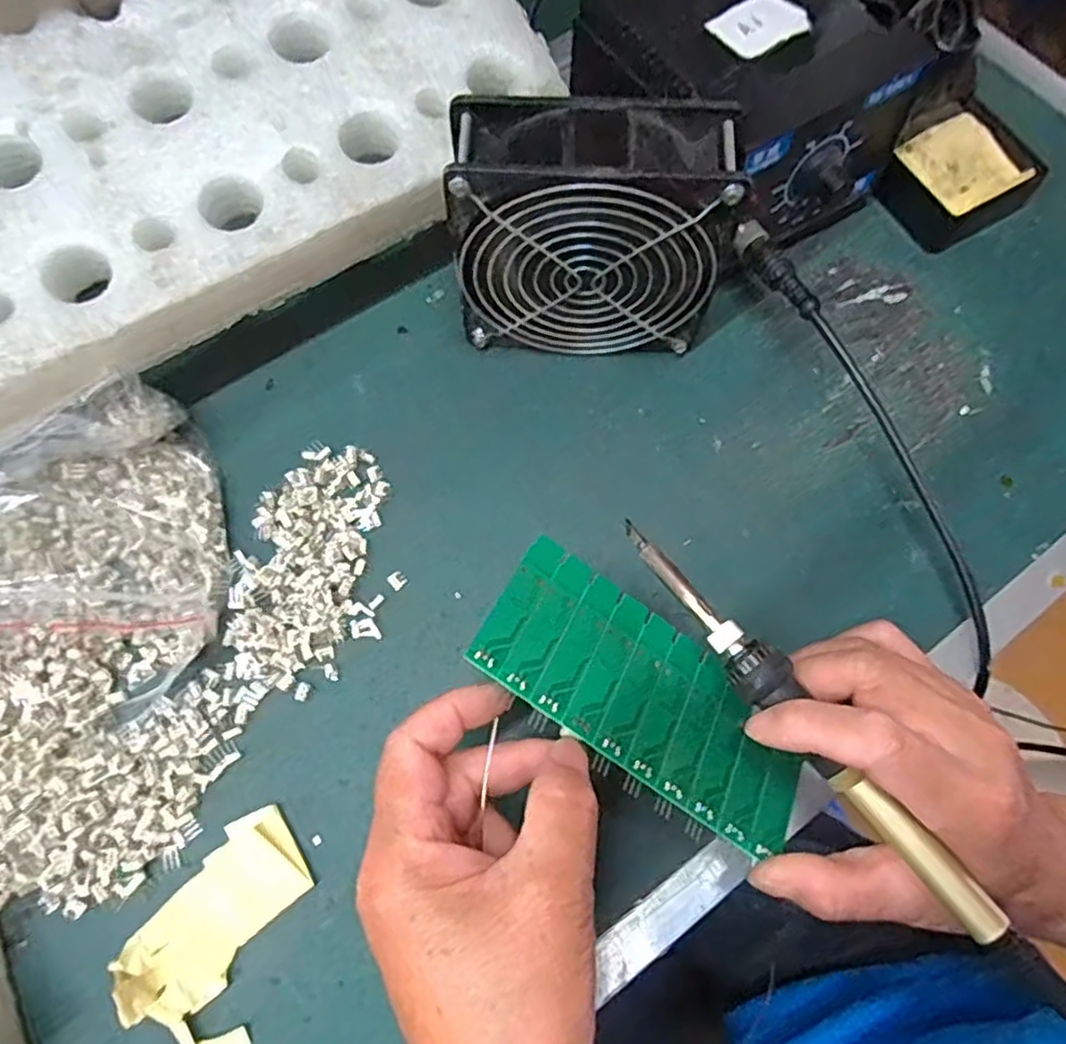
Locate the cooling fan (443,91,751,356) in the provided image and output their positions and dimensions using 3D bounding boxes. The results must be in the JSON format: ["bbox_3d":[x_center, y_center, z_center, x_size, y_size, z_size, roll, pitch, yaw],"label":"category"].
[{"bbox_3d":[0.027,-0.127,0.325,0.122,0.119,0.050,3,73,0],"label":"cooling fan"}]

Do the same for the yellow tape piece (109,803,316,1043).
[{"bbox_3d":[-0.121,0.162,0.279,0.053,0.021,0.082,31,75,8],"label":"yellow tape piece"}]

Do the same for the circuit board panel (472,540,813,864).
[{"bbox_3d":[0.045,0.066,0.269,0.136,0.004,0.063,35,54,-5],"label":"circuit board panel"}]

